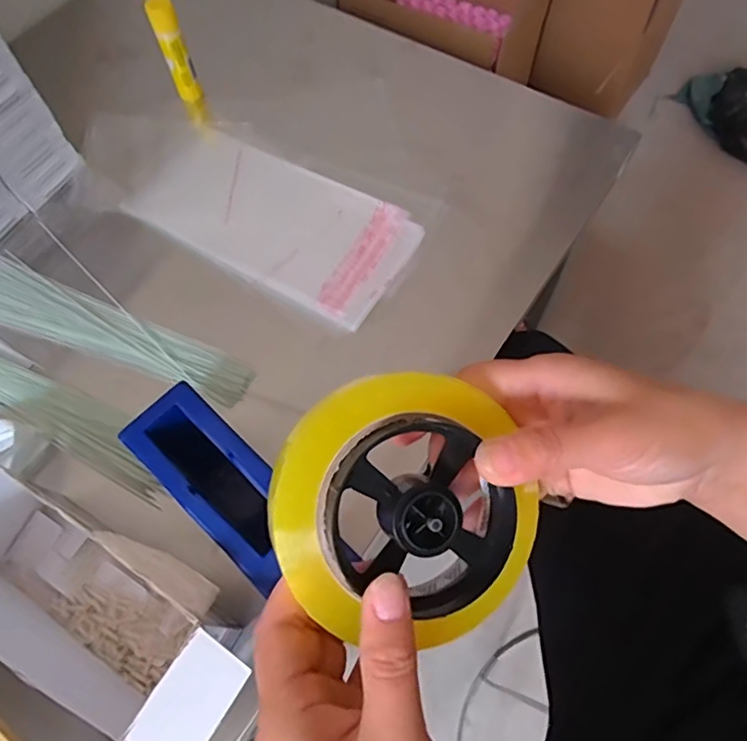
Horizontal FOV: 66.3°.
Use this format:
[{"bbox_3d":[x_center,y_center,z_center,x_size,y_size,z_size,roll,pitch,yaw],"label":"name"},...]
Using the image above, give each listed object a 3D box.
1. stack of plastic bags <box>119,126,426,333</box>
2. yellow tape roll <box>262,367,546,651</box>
[{"bbox_3d":[-0.115,-0.169,0.631,0.313,0.014,0.152,30,69,15],"label":"stack of plastic bags"},{"bbox_3d":[0.013,0.056,0.241,0.106,0.048,0.106,1,85,-12],"label":"yellow tape roll"}]

